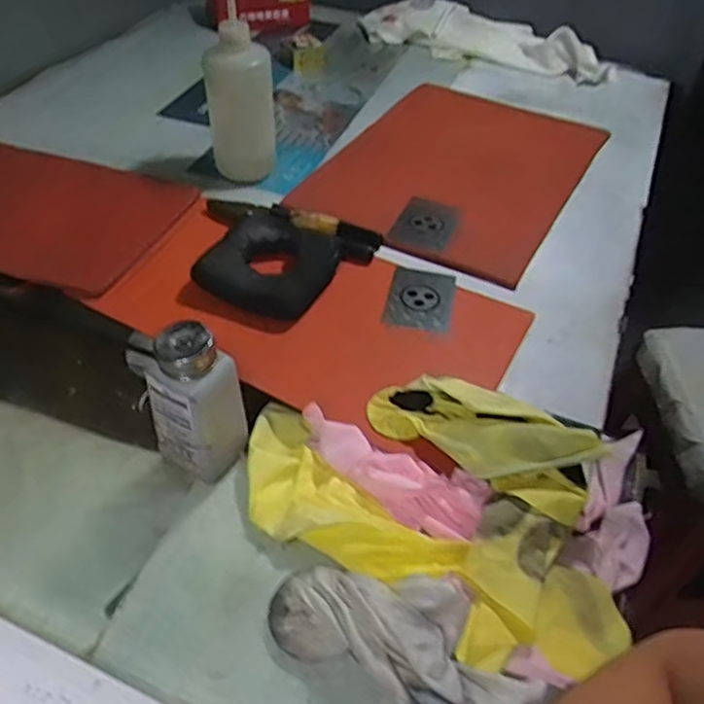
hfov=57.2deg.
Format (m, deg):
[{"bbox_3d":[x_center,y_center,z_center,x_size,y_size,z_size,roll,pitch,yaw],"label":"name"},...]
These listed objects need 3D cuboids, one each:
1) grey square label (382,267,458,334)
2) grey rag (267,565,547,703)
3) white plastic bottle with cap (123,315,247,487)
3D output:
[{"bbox_3d":[0.066,-0.052,0.625,0.060,0.005,0.077,9,51,9],"label":"grey square label"},{"bbox_3d":[0.030,0.178,0.401,0.116,0.063,0.148,-25,52,-26],"label":"grey rag"},{"bbox_3d":[-0.116,0.040,0.476,0.061,0.130,0.049,17,46,12],"label":"white plastic bottle with cap"}]

